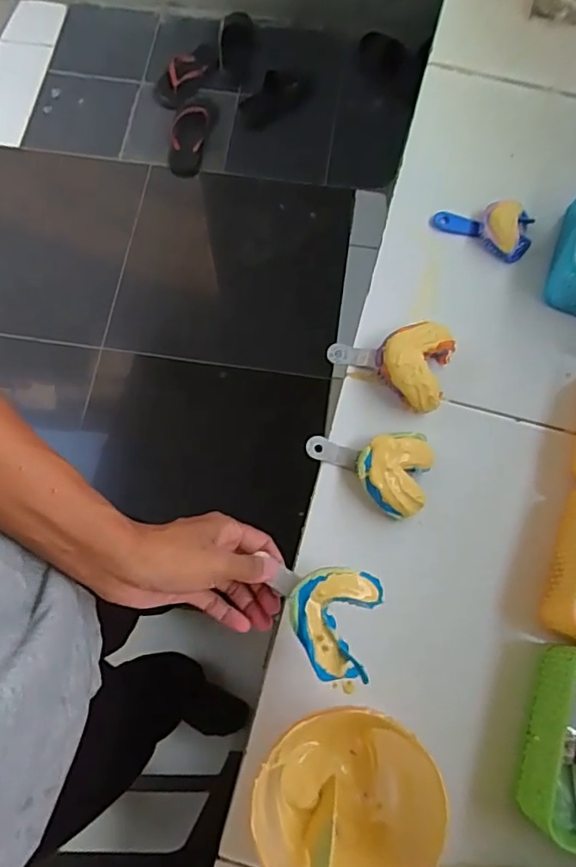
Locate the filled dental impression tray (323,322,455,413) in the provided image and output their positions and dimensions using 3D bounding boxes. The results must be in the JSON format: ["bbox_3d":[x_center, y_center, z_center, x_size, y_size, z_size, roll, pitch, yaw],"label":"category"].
[{"bbox_3d":[0.093,-0.070,0.518,0.110,0.044,0.082,17,73,5],"label":"filled dental impression tray"}]

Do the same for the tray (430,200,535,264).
[{"bbox_3d":[0.200,-0.215,0.569,0.097,0.027,0.050,27,74,8],"label":"tray"}]

